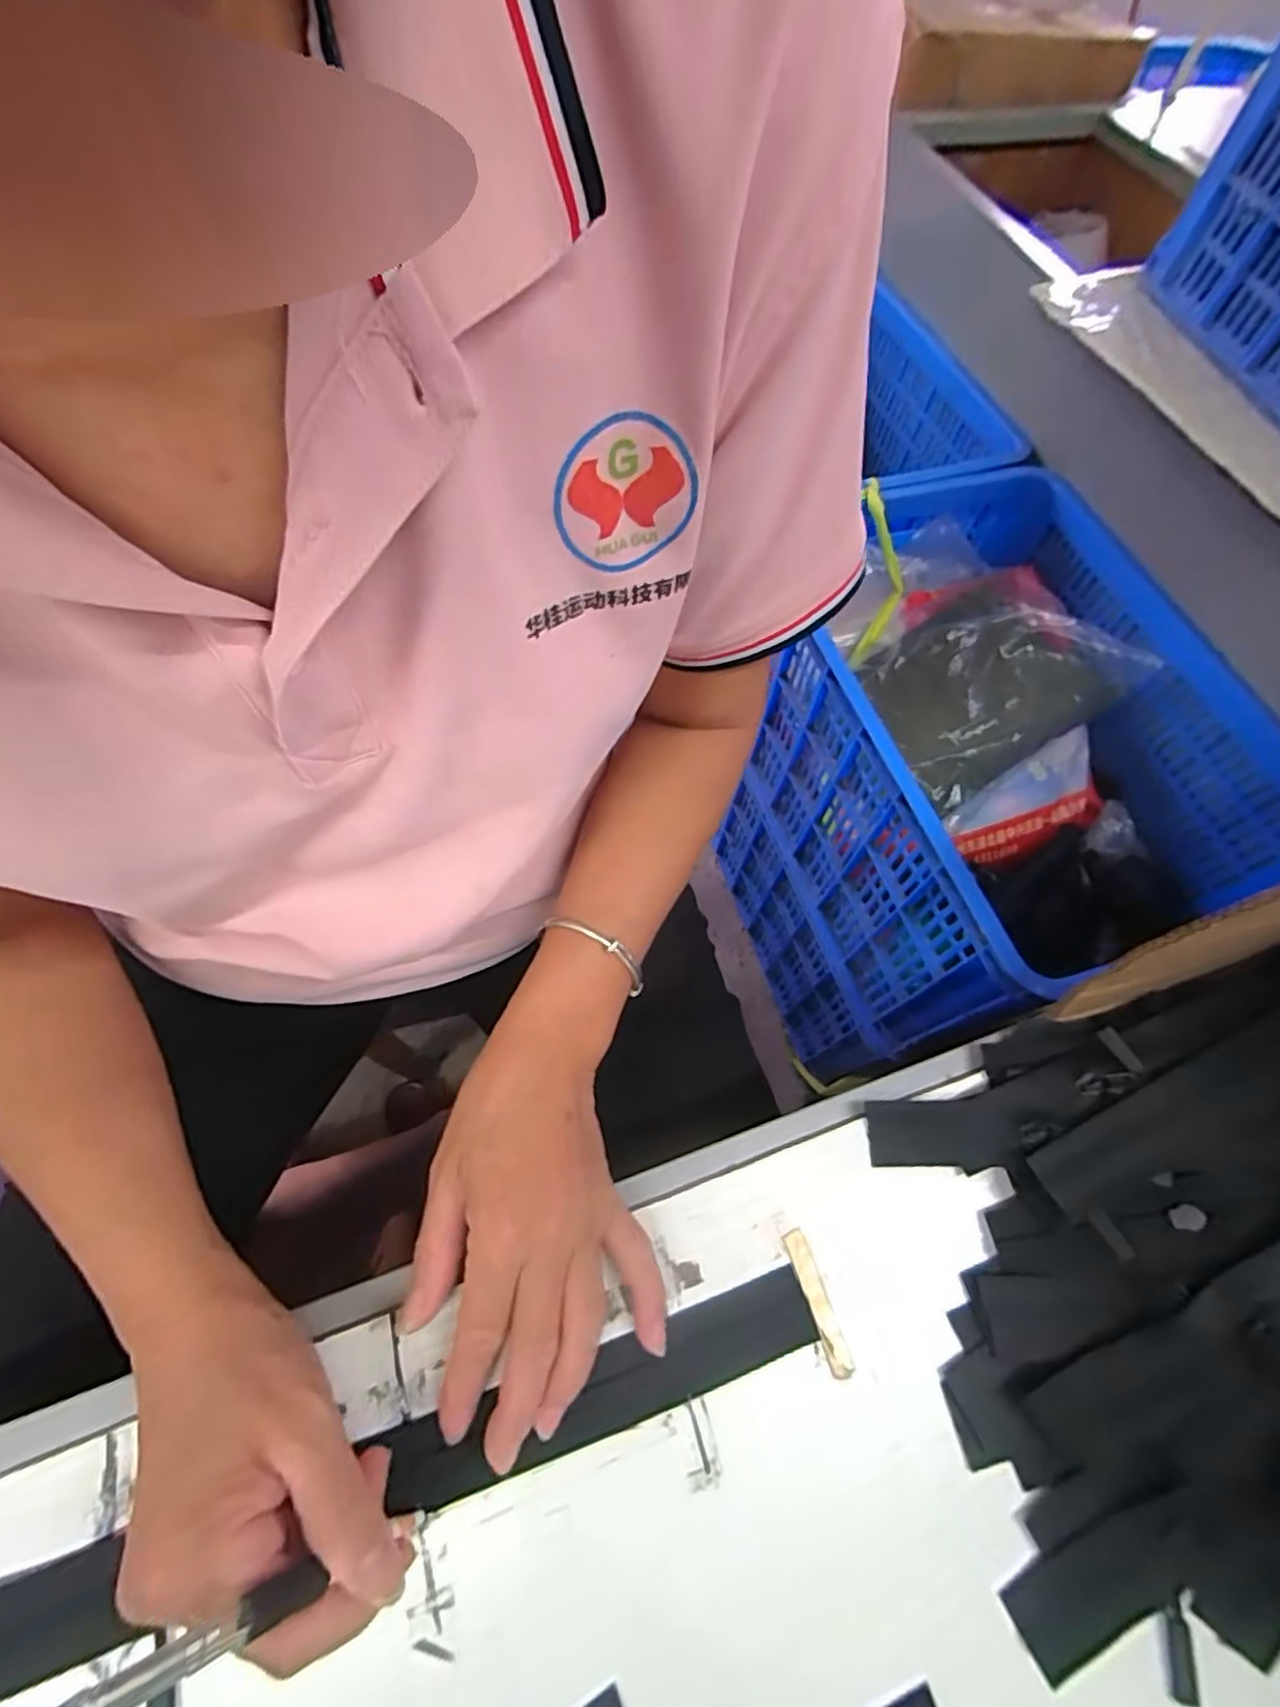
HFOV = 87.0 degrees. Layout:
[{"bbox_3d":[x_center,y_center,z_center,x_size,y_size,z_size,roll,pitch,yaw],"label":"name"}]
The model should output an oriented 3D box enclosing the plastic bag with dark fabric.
[{"bbox_3d":[0.414,-0.215,0.826,0.296,0.093,0.229,-28,68,-16],"label":"plastic bag with dark fabric"}]

